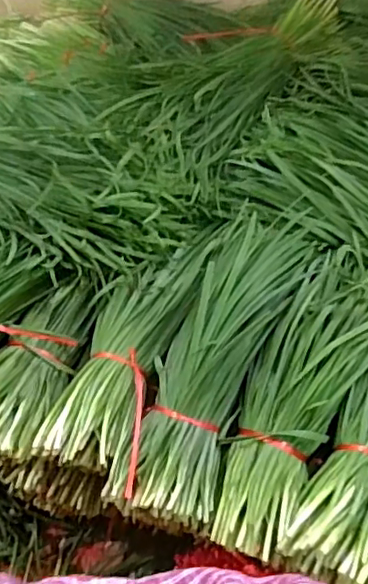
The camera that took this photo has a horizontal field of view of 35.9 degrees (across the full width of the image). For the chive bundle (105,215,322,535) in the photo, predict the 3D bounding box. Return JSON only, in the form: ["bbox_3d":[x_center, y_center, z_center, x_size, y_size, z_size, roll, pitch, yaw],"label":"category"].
[{"bbox_3d":[0.041,0.066,0.657,0.124,0.061,0.366,21,69,14],"label":"chive bundle"}]

